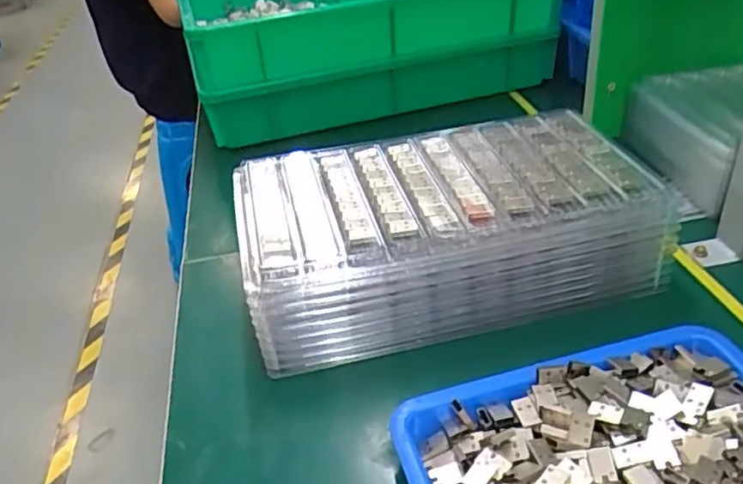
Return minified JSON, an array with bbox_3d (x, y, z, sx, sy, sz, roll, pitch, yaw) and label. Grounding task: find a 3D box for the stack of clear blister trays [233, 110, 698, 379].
[{"bbox_3d":[0.052,-0.011,0.496,0.297,0.083,0.172,-10,35,-4],"label":"stack of clear blister trays"}]

